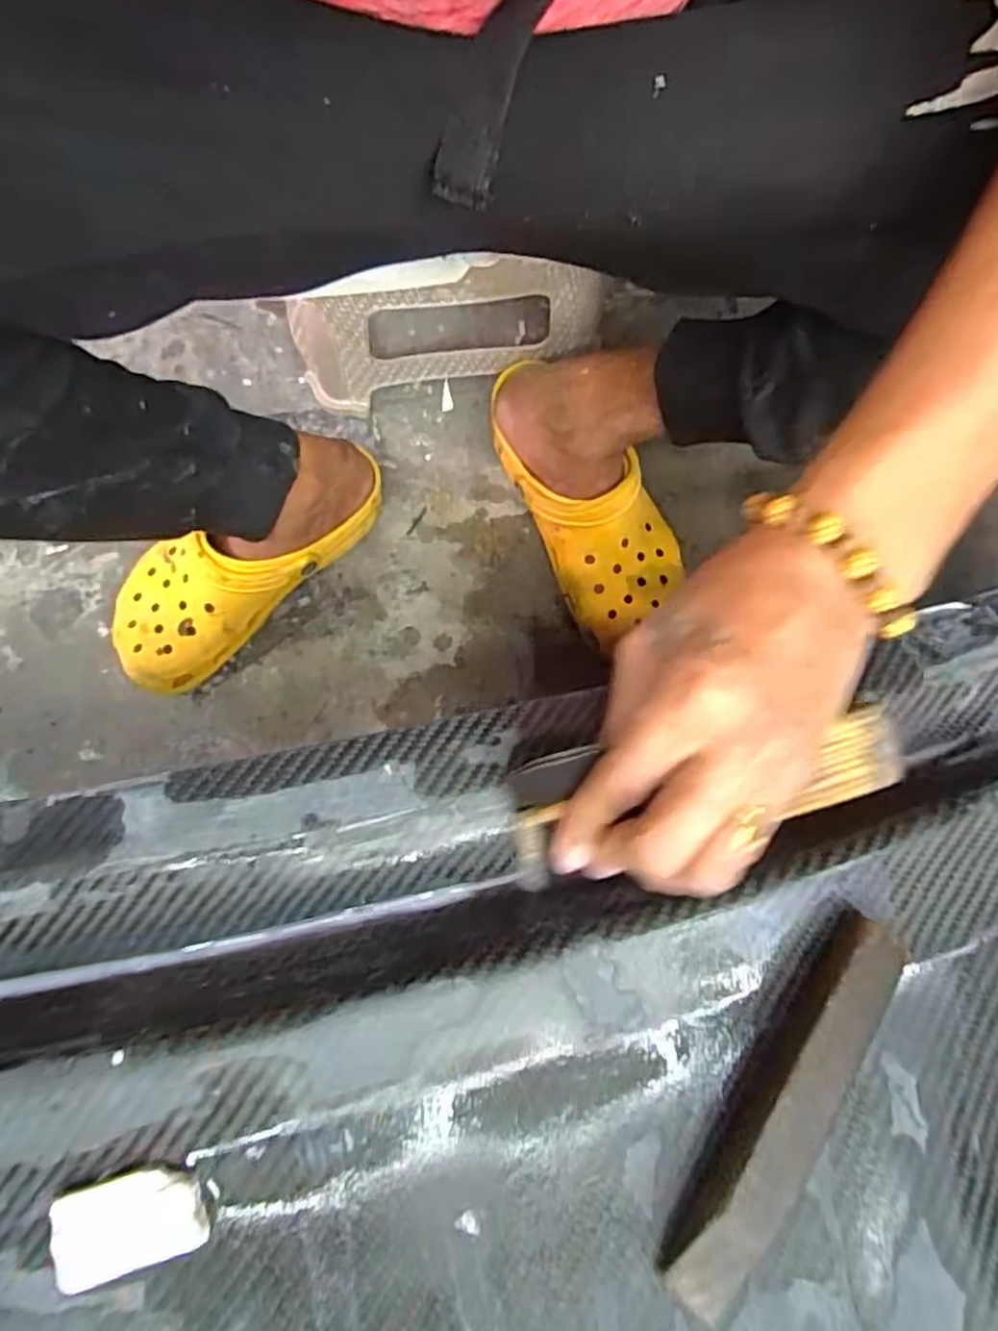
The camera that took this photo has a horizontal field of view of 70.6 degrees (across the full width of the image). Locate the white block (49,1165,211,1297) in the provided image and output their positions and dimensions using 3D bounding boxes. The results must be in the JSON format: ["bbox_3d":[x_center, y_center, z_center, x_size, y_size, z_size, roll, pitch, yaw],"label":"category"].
[{"bbox_3d":[-0.124,0.186,0.236,0.047,0.007,0.029,-13,78,-4],"label":"white block"}]

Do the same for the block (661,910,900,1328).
[{"bbox_3d":[0.102,0.154,0.245,0.023,0.020,0.139,35,79,6],"label":"block"}]

